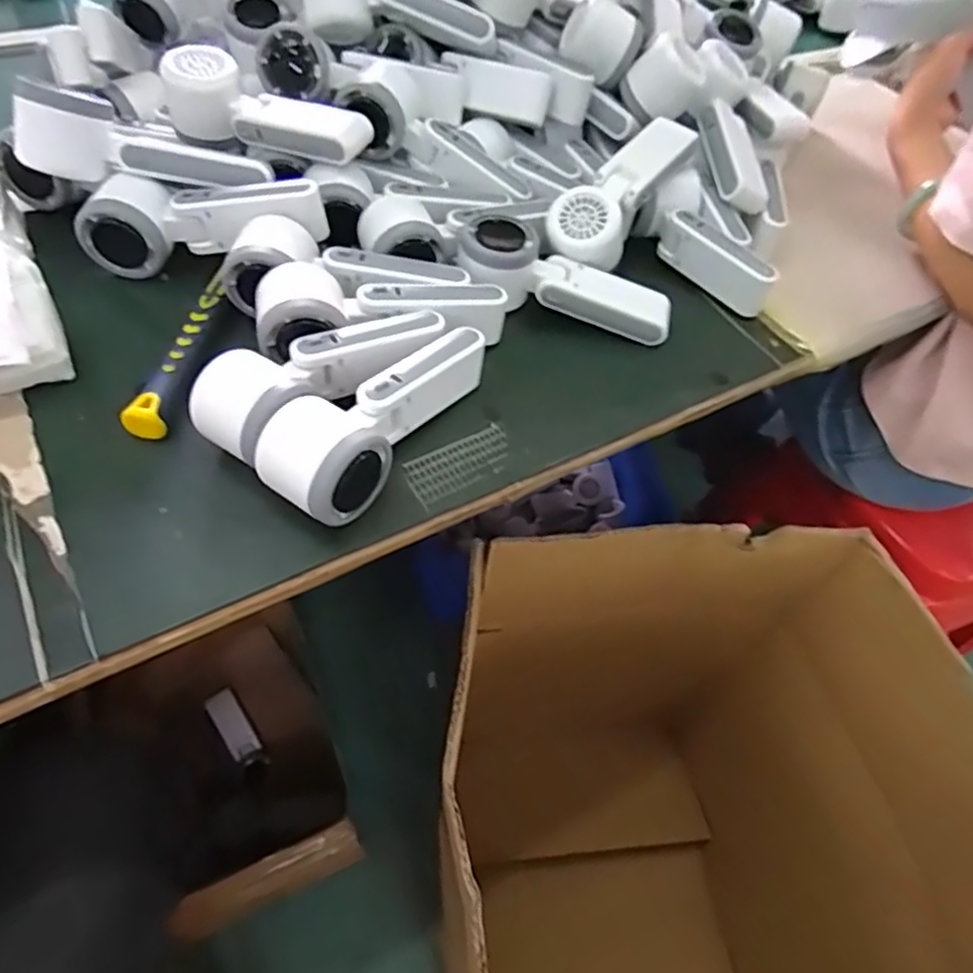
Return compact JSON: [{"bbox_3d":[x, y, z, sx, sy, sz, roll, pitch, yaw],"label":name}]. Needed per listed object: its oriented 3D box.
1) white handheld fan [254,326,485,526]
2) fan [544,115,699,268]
[{"bbox_3d":[-0.063,-0.047,0.393,0.055,0.050,0.169,31,56,17],"label":"white handheld fan"},{"bbox_3d":[0.109,-0.237,0.523,0.059,0.043,0.159,36,75,20],"label":"fan"}]

